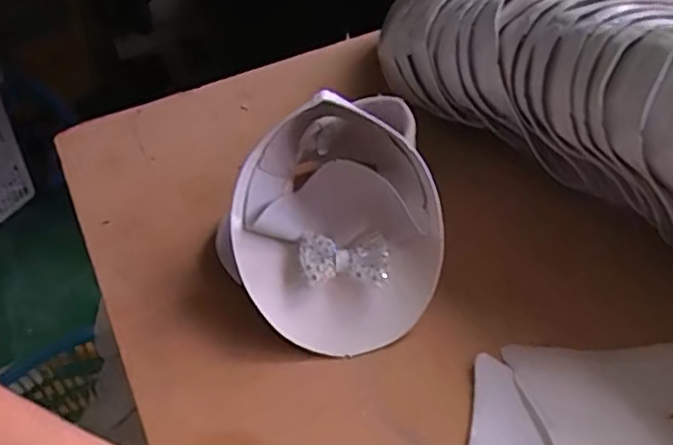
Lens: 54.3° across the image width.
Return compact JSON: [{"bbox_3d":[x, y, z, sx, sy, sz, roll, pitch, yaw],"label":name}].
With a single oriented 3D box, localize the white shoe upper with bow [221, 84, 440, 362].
[{"bbox_3d":[-0.003,-0.014,0.423,0.138,0.081,0.183,-1,43,6],"label":"white shoe upper with bow"}]

